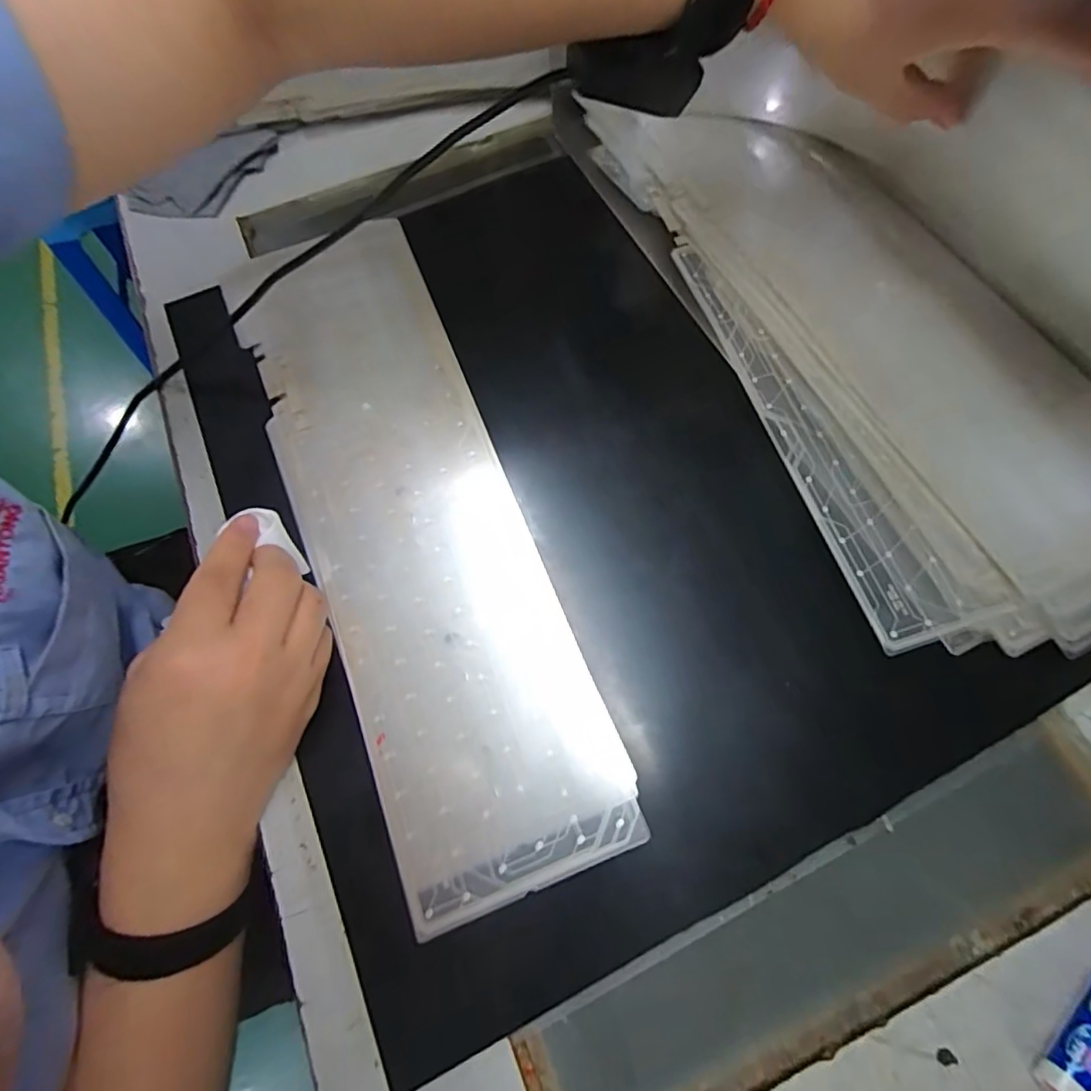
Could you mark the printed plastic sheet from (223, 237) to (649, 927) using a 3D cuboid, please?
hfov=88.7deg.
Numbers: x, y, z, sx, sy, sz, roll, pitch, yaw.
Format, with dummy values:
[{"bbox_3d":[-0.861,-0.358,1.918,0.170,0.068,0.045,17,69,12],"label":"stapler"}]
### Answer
[{"bbox_3d":[-0.082,-0.026,0.327,0.123,0.009,0.417,-23,69,-7],"label":"printed plastic sheet"}]

